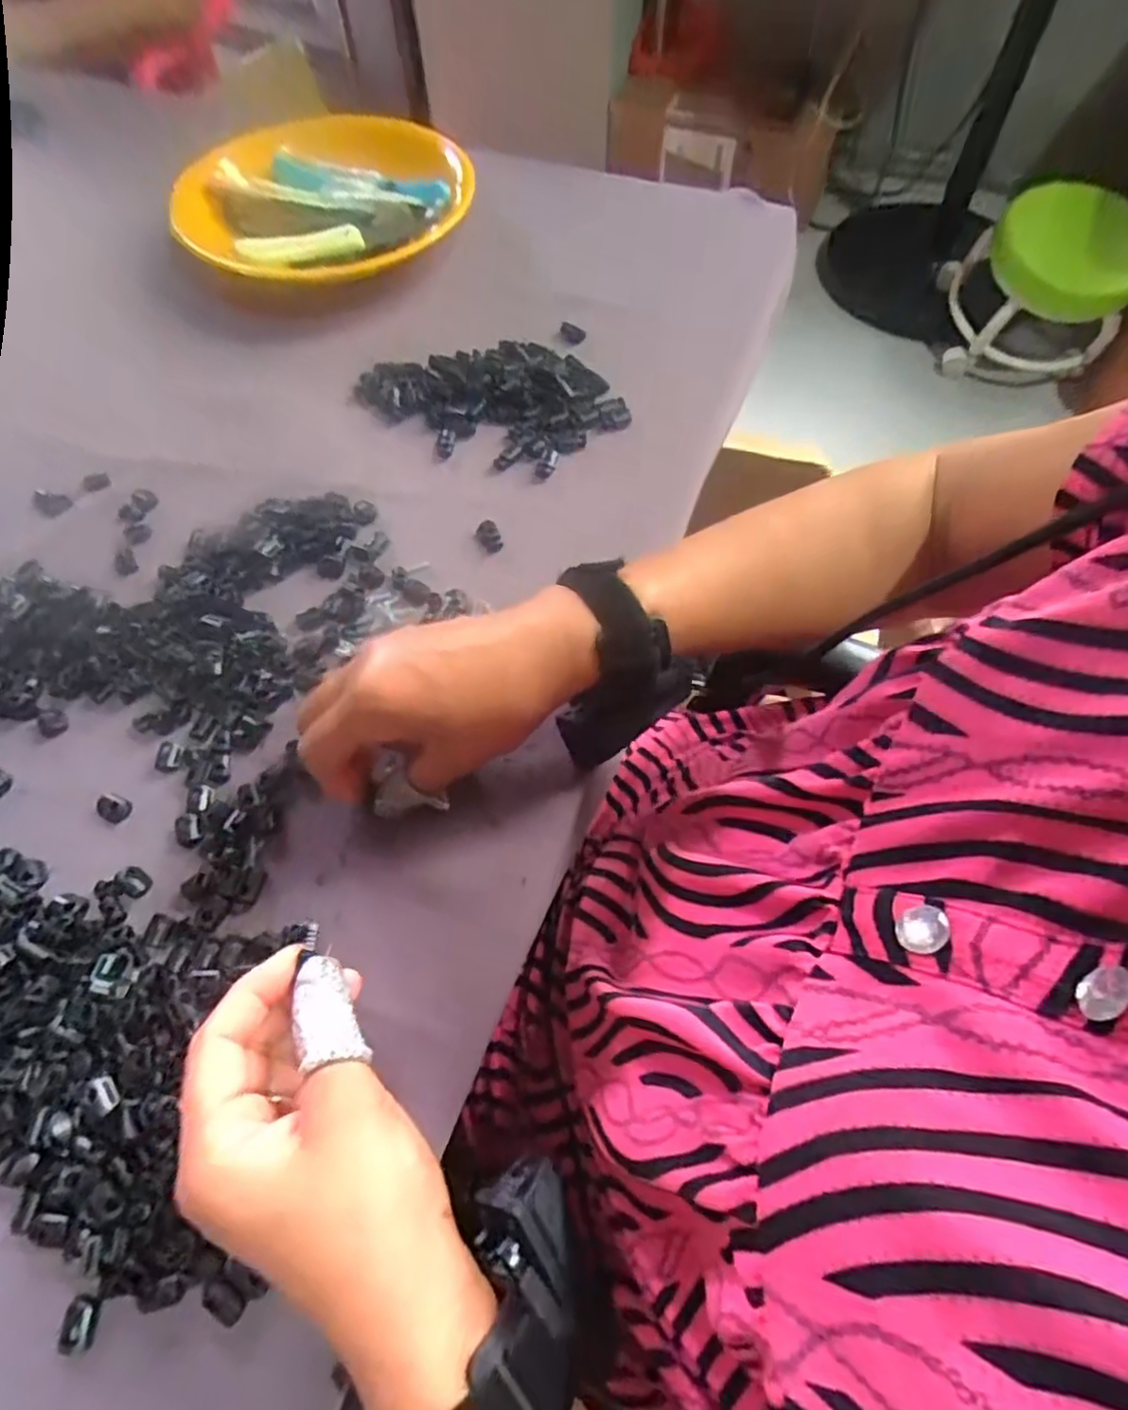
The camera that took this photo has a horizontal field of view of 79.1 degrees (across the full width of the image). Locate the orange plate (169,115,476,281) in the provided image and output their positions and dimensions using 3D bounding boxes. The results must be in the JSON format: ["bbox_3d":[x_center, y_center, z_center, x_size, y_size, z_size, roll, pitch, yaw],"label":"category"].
[{"bbox_3d":[-0.193,-0.418,0.564,0.222,0.041,0.219,0,62,0],"label":"orange plate"}]

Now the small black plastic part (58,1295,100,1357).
[{"bbox_3d":[-0.180,0.230,0.253,0.011,0.006,0.016,-9,63,-4],"label":"small black plastic part"}]

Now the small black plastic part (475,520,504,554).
[{"bbox_3d":[-0.047,-0.105,0.426,0.015,0.008,0.019,-17,63,-8],"label":"small black plastic part"}]

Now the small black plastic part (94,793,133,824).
[{"bbox_3d":[-0.231,0.052,0.348,0.020,0.004,0.013,25,65,13],"label":"small black plastic part"}]

